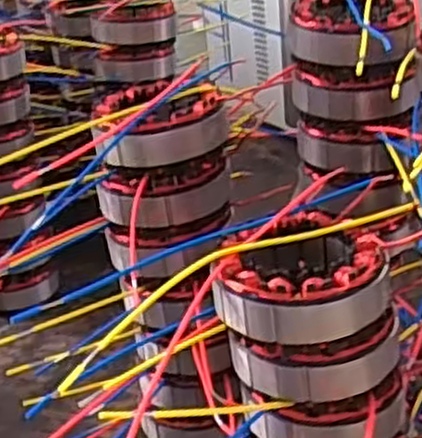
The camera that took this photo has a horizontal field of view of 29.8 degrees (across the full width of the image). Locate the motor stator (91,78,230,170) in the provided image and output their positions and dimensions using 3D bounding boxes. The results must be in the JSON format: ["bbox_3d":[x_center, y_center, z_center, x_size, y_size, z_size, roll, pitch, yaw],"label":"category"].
[{"bbox_3d":[-0.035,-0.065,0.513,0.080,0.046,0.080,-8,26,-9],"label":"motor stator"}]

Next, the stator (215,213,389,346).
[{"bbox_3d":[0.042,0.030,0.402,0.081,0.033,0.081,-9,26,-9],"label":"stator"}]

